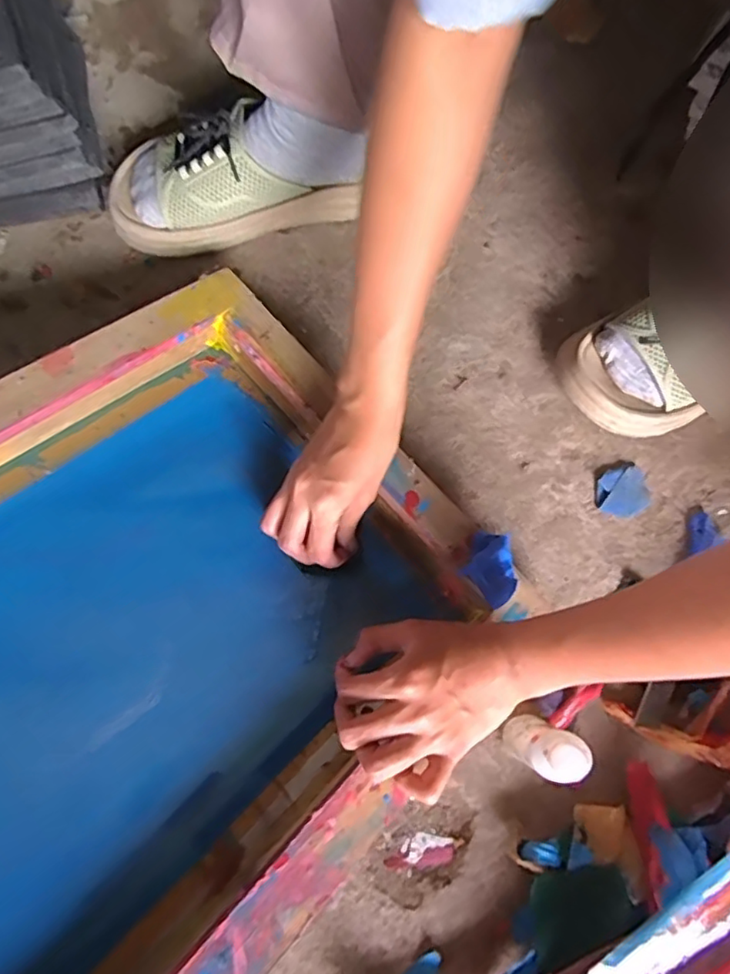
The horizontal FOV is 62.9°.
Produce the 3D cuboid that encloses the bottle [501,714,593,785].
[{"bbox_3d":[0.118,0.175,0.409,0.036,0.093,0.035,0,79,-1],"label":"bottle"}]

